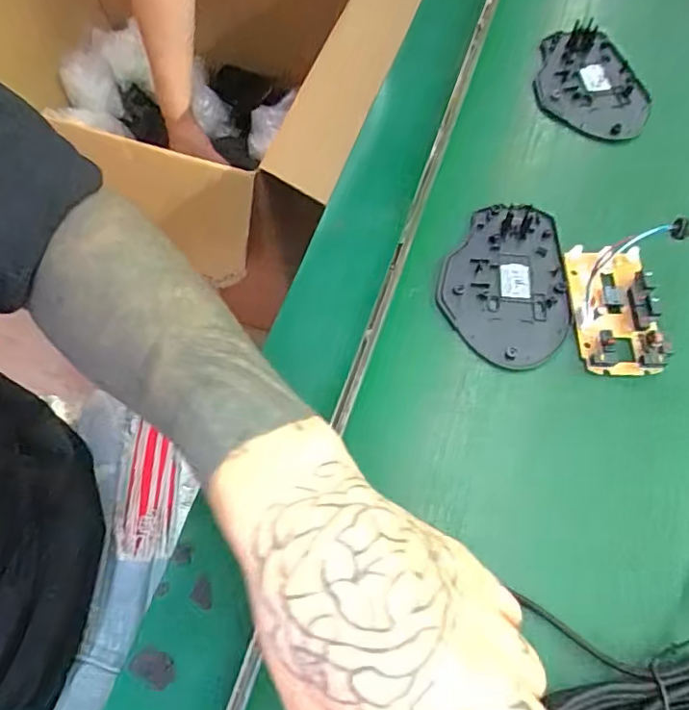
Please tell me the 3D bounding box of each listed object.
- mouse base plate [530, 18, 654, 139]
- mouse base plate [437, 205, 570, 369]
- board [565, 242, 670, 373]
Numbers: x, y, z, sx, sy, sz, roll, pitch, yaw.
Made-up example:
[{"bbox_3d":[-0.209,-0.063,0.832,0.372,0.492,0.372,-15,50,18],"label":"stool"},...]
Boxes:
[{"bbox_3d":[0.179,-0.195,0.408,0.071,0.017,0.103,0,64,-1],"label":"mouse base plate"},{"bbox_3d":[0.094,-0.044,0.333,0.072,0.006,0.107,9,64,5],"label":"mouse base plate"},{"bbox_3d":[0.154,-0.028,0.320,0.044,0.016,0.079,0,64,0],"label":"board"}]

